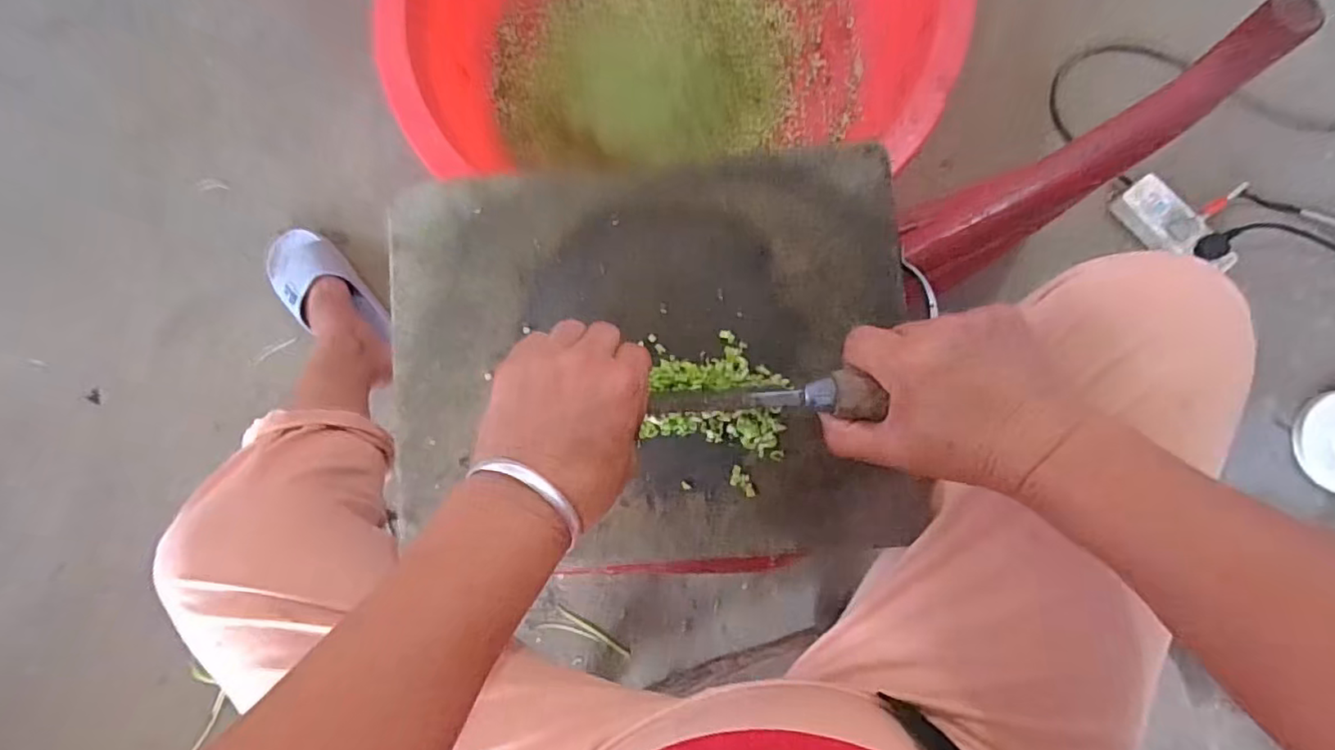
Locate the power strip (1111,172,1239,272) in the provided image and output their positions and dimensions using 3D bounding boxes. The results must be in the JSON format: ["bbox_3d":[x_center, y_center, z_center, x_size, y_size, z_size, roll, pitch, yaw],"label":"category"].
[{"bbox_3d":[0.624,-0.179,0.754,0.052,0.032,0.146,-38,81,-1],"label":"power strip"}]

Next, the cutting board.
[{"bbox_3d":[-0.015,-0.011,0.429,0.353,0.024,0.270,-4,84,4],"label":"cutting board"}]

